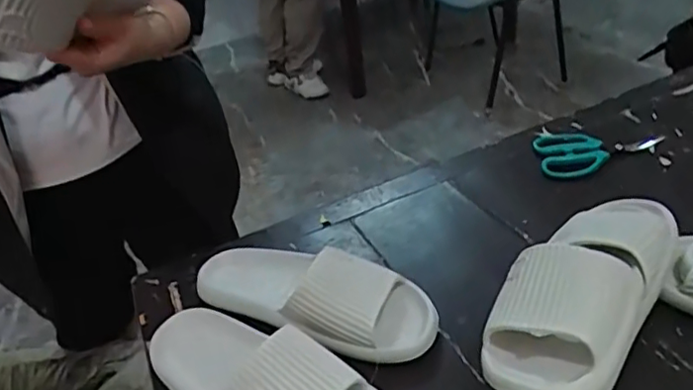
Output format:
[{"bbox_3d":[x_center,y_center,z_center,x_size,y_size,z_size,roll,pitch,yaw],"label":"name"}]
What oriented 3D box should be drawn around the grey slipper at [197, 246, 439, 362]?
[{"bbox_3d":[-0.042,0.091,0.606,0.259,0.060,0.109,10,40,22],"label":"grey slipper"}]

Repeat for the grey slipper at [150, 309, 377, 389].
[{"bbox_3d":[-0.088,0.155,0.530,0.251,0.061,0.095,18,43,30],"label":"grey slipper"}]

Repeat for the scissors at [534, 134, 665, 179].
[{"bbox_3d":[0.323,-0.064,0.792,0.158,0.008,0.086,-11,36,-4],"label":"scissors"}]

